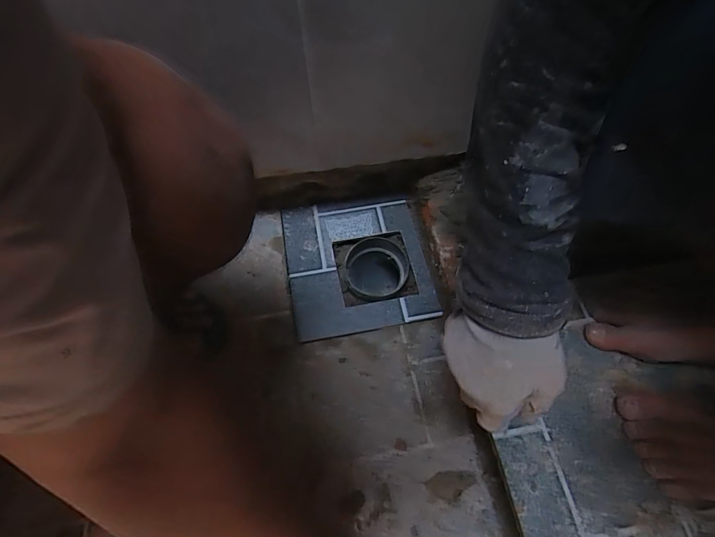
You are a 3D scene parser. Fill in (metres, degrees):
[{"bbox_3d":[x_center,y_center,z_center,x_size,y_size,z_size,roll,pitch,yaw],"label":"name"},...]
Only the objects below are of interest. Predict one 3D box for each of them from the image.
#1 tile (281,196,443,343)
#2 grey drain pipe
[{"bbox_3d":[-0.001,-0.011,0.600,0.204,0.012,0.218,-10,63,-5],"label":"tile"},{"bbox_3d":[0.027,0.017,0.624,0.091,0.101,0.094,0,63,1],"label":"grey drain pipe"}]

